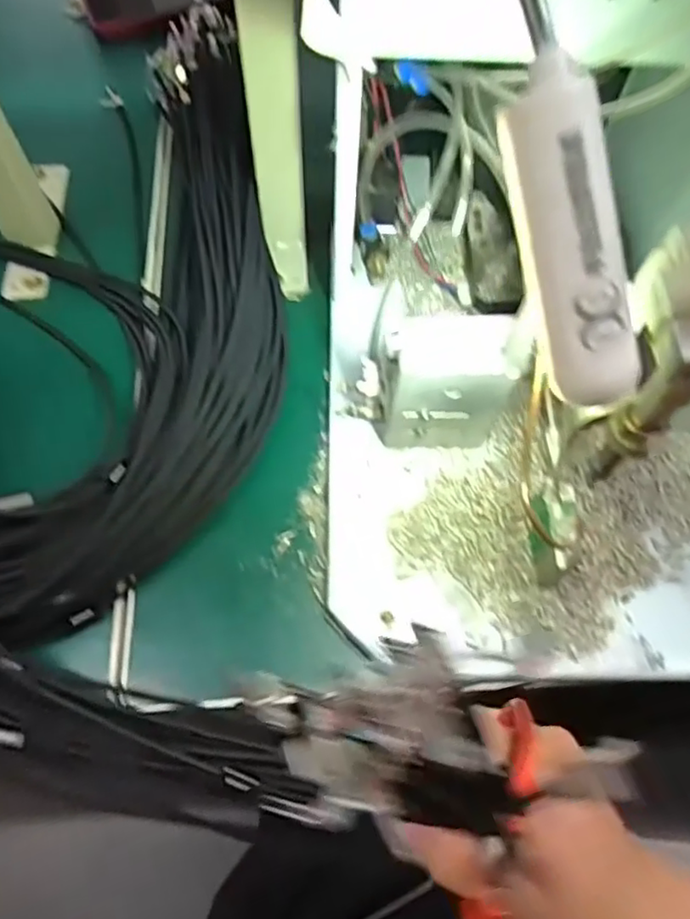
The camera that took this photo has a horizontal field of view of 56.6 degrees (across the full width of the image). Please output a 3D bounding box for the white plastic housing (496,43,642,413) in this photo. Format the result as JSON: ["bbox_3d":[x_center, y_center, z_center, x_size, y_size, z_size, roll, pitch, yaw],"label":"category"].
[{"bbox_3d":[0.060,-0.056,0.166,0.022,0.015,0.085,-19,106,-11],"label":"white plastic housing"}]

